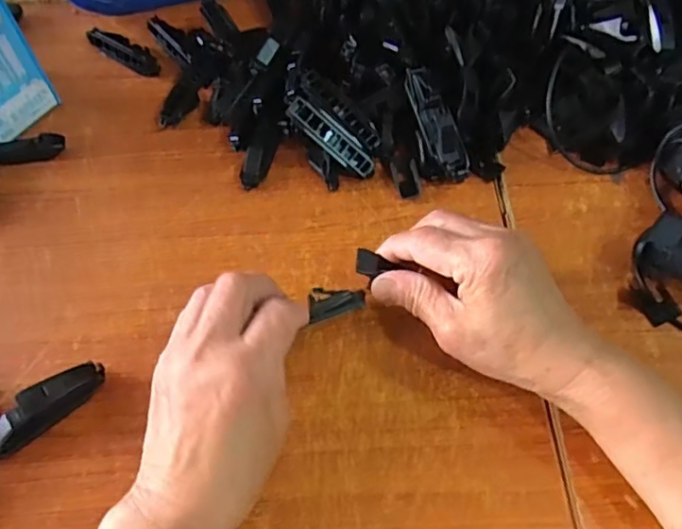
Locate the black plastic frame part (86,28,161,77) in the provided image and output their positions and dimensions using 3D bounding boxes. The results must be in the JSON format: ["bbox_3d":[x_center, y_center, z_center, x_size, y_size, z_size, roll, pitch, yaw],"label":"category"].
[{"bbox_3d":[-0.187,-0.185,0.511,0.077,0.013,0.021,34,65,18],"label":"black plastic frame part"}]

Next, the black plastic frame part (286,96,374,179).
[{"bbox_3d":[-0.006,-0.091,0.429,0.075,0.013,0.019,40,63,-13],"label":"black plastic frame part"}]

